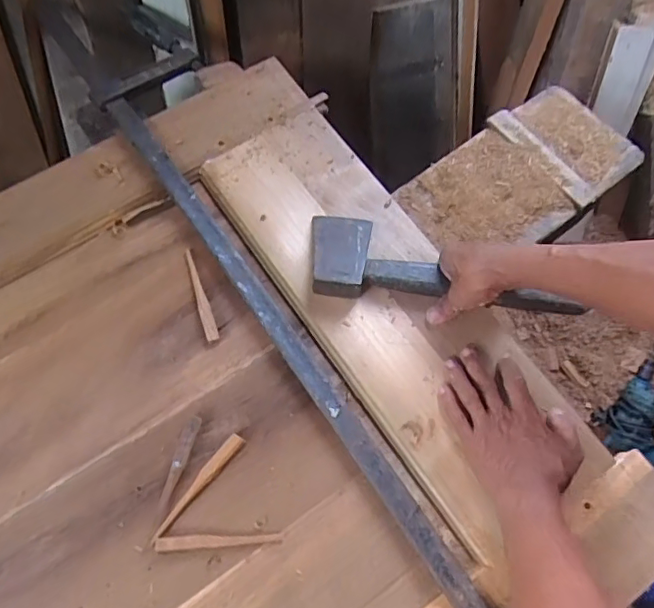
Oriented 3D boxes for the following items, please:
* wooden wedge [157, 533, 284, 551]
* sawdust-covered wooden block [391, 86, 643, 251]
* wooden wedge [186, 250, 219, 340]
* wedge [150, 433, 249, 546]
[{"bbox_3d":[-0.110,0.242,0.575,0.125,0.008,0.012,-2,68,-2],"label":"wooden wedge"},{"bbox_3d":[0.290,-0.191,0.832,0.370,0.031,0.189,-37,74,-15],"label":"sawdust-covered wooden block"},{"bbox_3d":[-0.153,-0.012,0.675,0.014,0.005,0.121,-18,70,-9],"label":"wooden wedge"},{"bbox_3d":[-0.137,0.192,0.596,0.017,0.007,0.131,38,72,13],"label":"wedge"}]

